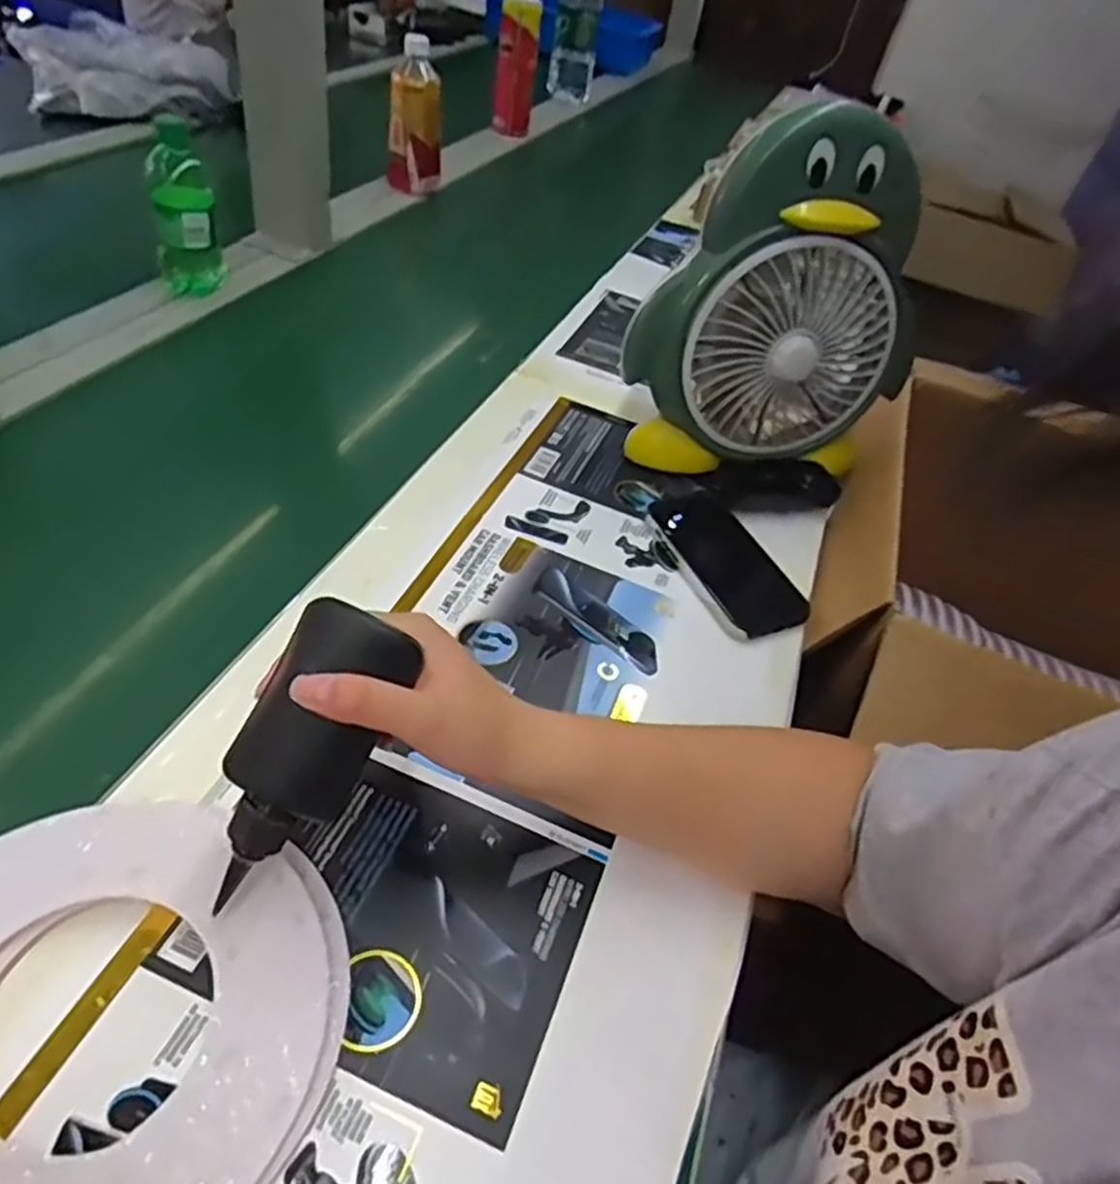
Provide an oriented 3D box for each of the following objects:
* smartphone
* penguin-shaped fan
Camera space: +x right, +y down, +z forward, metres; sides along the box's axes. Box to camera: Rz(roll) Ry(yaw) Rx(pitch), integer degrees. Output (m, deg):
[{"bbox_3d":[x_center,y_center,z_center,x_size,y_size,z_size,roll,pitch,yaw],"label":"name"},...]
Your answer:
[{"bbox_3d":[0.127,-0.034,0.616,0.074,0.012,0.169,-12,49,-25],"label":"smartphone"},{"bbox_3d":[0.186,-0.244,0.653,0.254,0.265,0.140,6,44,-8],"label":"penguin-shaped fan"}]

